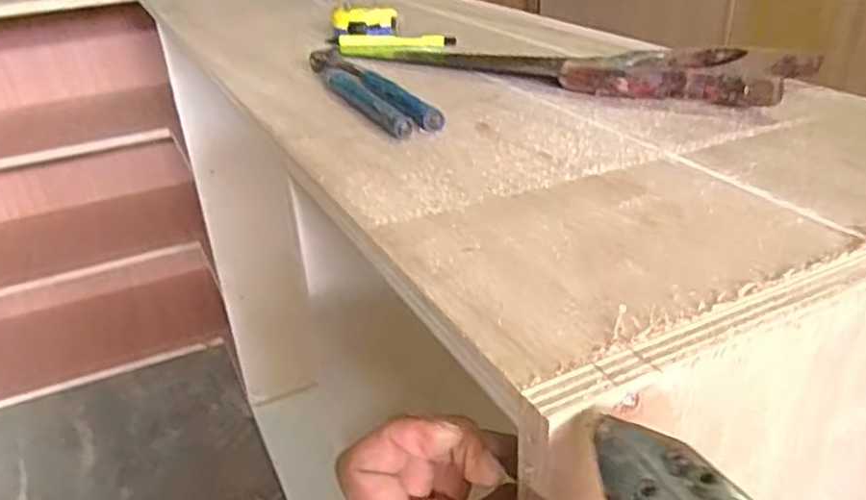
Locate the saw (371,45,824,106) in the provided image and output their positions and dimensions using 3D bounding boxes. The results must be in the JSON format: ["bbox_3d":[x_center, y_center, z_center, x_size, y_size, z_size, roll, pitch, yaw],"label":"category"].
[{"bbox_3d":[0.111,-0.164,0.580,0.363,0.026,0.094,17,36,31],"label":"saw"}]

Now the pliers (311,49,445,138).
[{"bbox_3d":[-0.057,-0.132,0.556,0.040,0.014,0.215,-17,33,-21],"label":"pliers"}]

